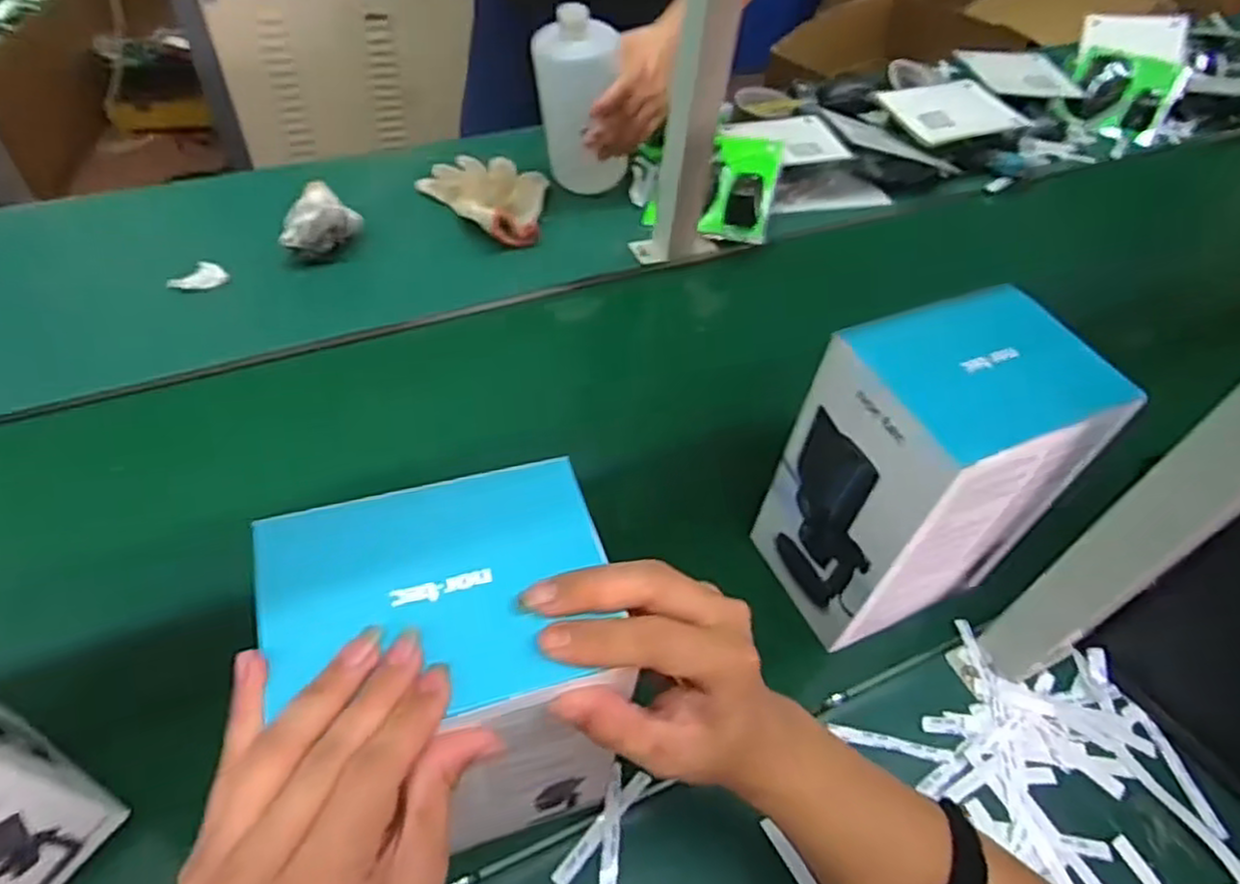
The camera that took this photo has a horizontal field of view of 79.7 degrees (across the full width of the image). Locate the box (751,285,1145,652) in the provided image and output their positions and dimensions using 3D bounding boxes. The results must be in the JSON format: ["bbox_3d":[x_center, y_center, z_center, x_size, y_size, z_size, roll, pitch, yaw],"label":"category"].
[{"bbox_3d":[0.208,0.027,0.526,0.140,0.220,0.123,-20,55,-21],"label":"box"}]

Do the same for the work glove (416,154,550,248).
[{"bbox_3d":[-0.150,-0.308,0.901,0.133,0.033,0.203,-33,61,-29],"label":"work glove"}]

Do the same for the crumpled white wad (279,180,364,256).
[{"bbox_3d":[-0.327,-0.238,0.812,0.058,0.056,0.080,20,51,10],"label":"crumpled white wad"}]

